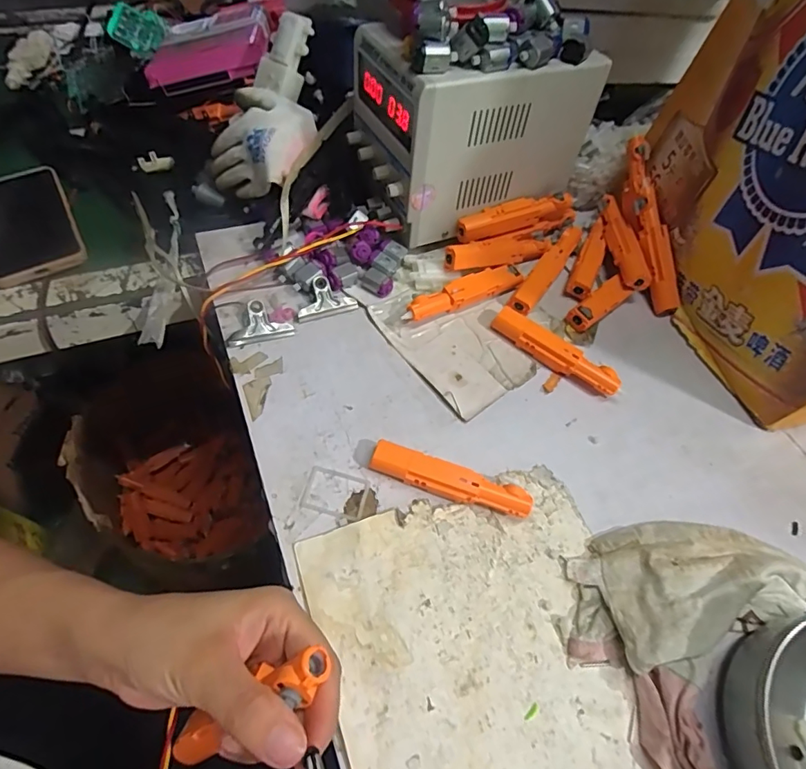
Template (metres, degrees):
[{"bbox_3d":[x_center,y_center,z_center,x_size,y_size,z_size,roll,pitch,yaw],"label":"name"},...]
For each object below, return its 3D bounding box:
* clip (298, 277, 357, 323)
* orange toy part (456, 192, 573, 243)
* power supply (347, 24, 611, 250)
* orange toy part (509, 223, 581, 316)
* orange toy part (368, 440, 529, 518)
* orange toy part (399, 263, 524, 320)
[{"bbox_3d":[-0.070,-0.077,0.436,0.054,0.018,0.031,-15,60,-15],"label":"clip"},{"bbox_3d":[0.112,-0.168,0.482,0.119,0.022,0.021,-18,61,-17],"label":"orange toy part"},{"bbox_3d":[0.059,-0.247,0.465,0.195,0.141,0.131,-19,61,-17],"label":"power supply"},{"bbox_3d":[0.140,-0.110,0.481,0.022,0.020,0.132,34,60,15],"label":"orange toy part"},{"bbox_3d":[0.035,0.072,0.364,0.119,0.021,0.022,18,57,5],"label":"orange toy part"},{"bbox_3d":[0.056,-0.083,0.454,0.123,0.023,0.022,-22,63,-19],"label":"orange toy part"}]

